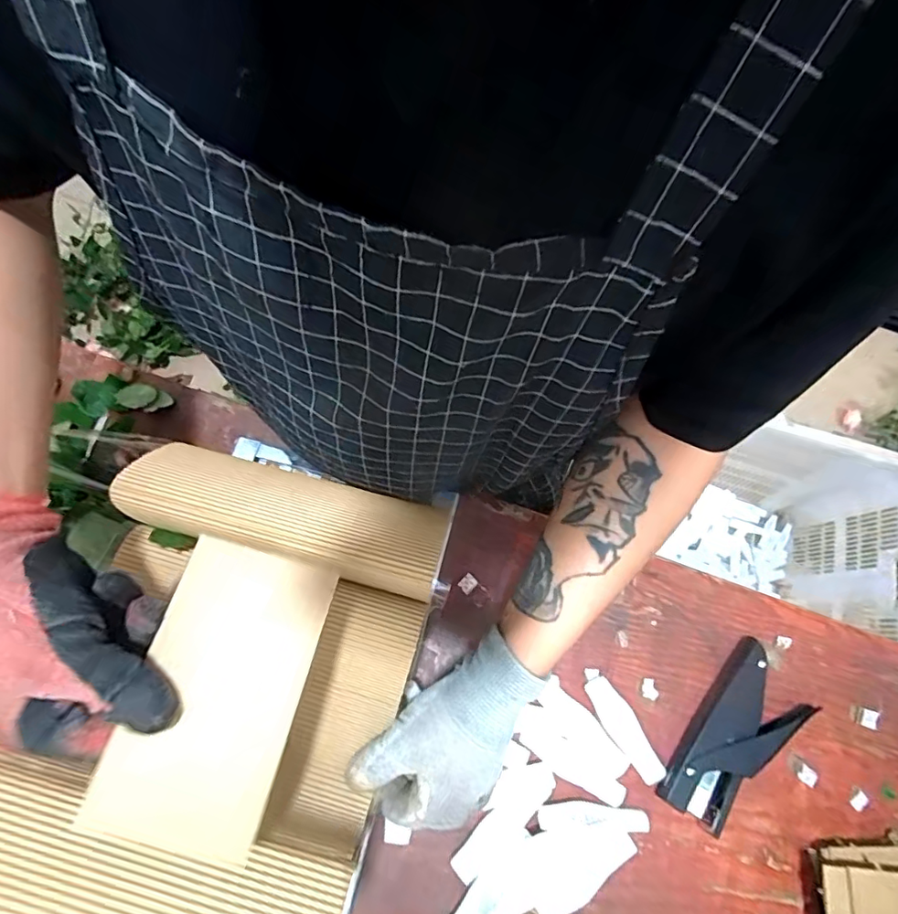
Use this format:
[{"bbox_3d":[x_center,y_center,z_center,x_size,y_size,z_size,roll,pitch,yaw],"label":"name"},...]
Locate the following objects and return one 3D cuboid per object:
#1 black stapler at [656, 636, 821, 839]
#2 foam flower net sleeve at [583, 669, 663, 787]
[{"bbox_3d":[0.242,0.235,0.434,0.071,0.025,0.146,36,74,10],"label":"black stapler"},{"bbox_3d":[0.145,0.225,0.441,0.026,0.008,0.096,-27,74,-10],"label":"foam flower net sleeve"}]

